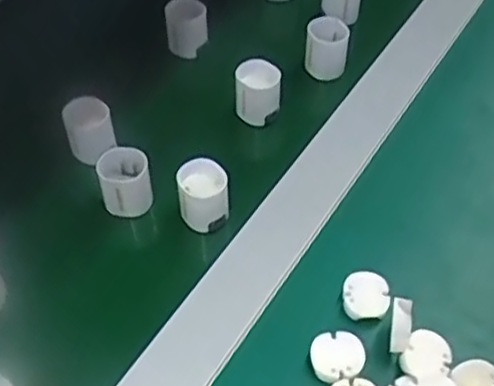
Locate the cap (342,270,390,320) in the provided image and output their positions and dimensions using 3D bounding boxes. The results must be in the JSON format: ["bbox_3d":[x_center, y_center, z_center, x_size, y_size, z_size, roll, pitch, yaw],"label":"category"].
[{"bbox_3d":[0.065,0.056,0.390,0.024,0.011,0.025,1,50,-1],"label":"cap"}]

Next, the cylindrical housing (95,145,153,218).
[{"bbox_3d":[-0.076,-0.007,0.441,0.030,0.035,0.026,-10,51,-10],"label":"cylindrical housing"}]

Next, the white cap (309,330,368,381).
[{"bbox_3d":[0.048,0.085,0.371,0.028,0.007,0.027,1,50,-1],"label":"white cap"}]

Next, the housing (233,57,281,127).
[{"bbox_3d":[0.007,-0.066,0.489,0.031,0.043,0.025,8,50,4],"label":"housing"}]

